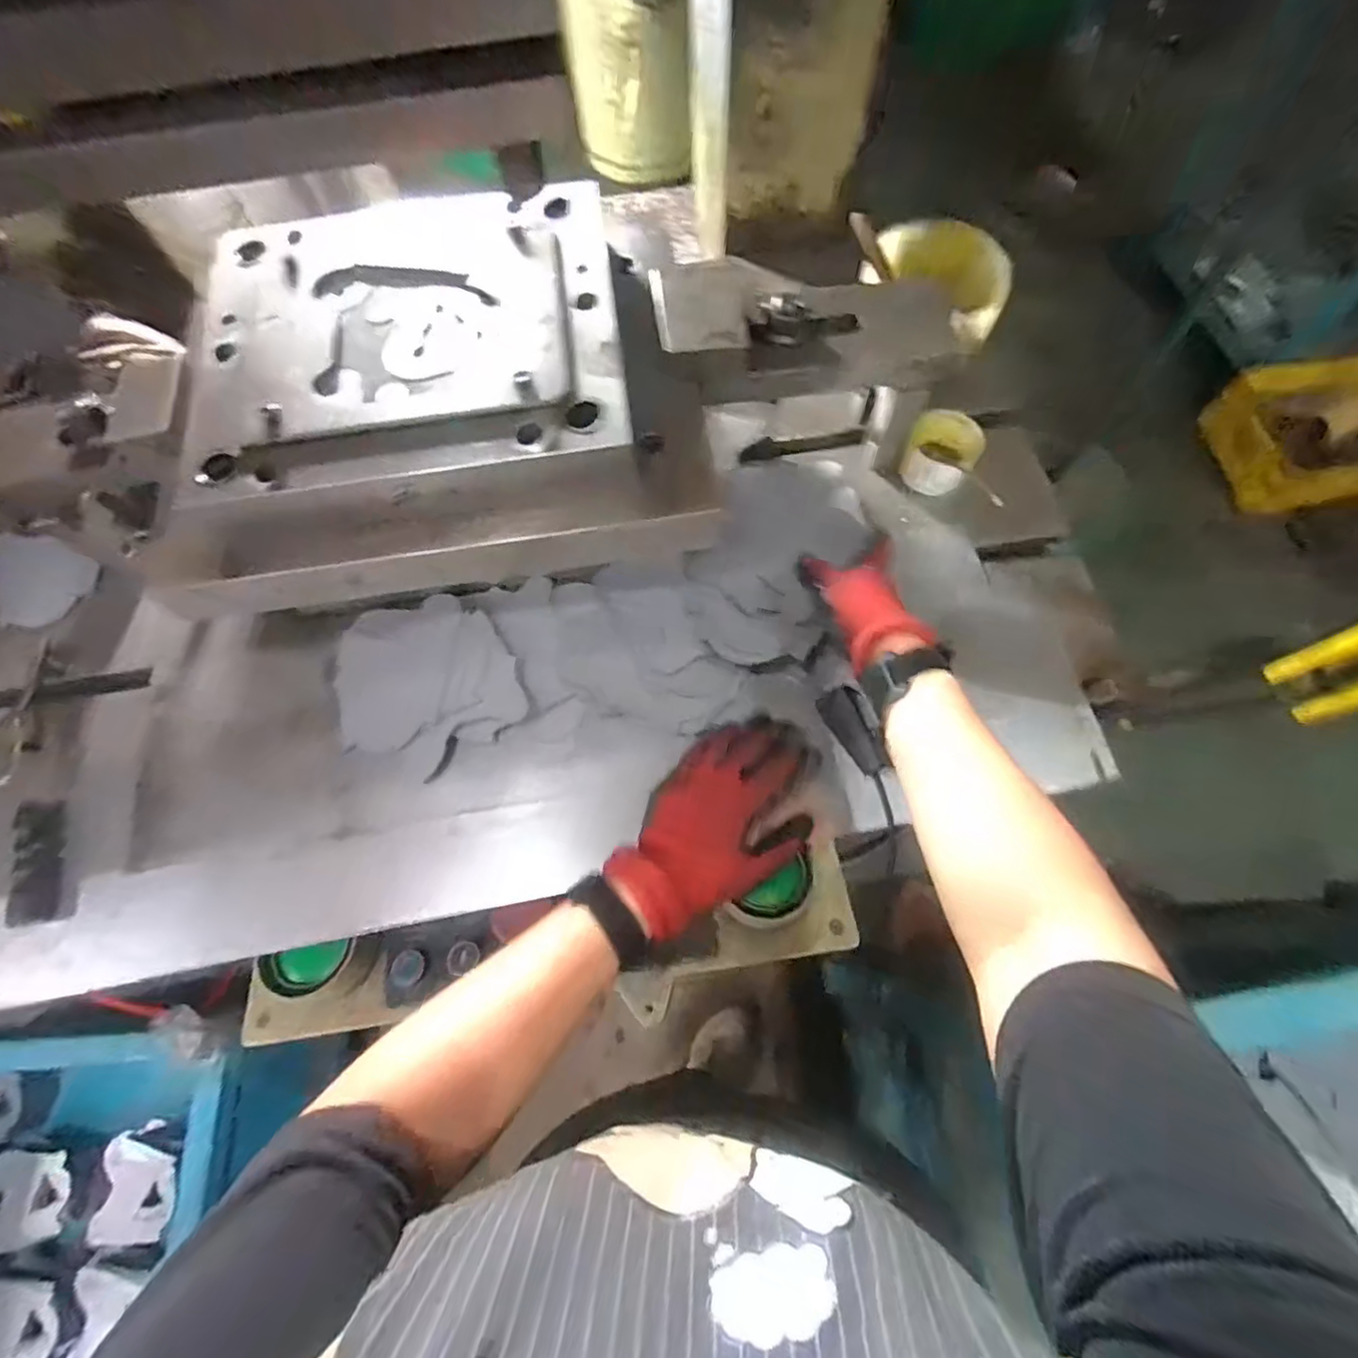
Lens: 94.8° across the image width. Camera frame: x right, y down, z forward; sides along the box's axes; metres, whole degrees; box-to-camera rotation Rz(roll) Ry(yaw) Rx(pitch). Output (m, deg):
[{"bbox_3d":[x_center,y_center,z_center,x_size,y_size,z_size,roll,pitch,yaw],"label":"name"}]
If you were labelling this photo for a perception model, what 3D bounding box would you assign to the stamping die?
[{"bbox_3d":[-0.180,-0.228,0.556,0.384,0.181,0.309,-9,69,-1],"label":"stamping die"}]

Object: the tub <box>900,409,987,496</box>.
[{"bbox_3d":[0.259,-0.223,0.618,0.065,0.046,0.060,-1,69,3],"label":"tub"}]

